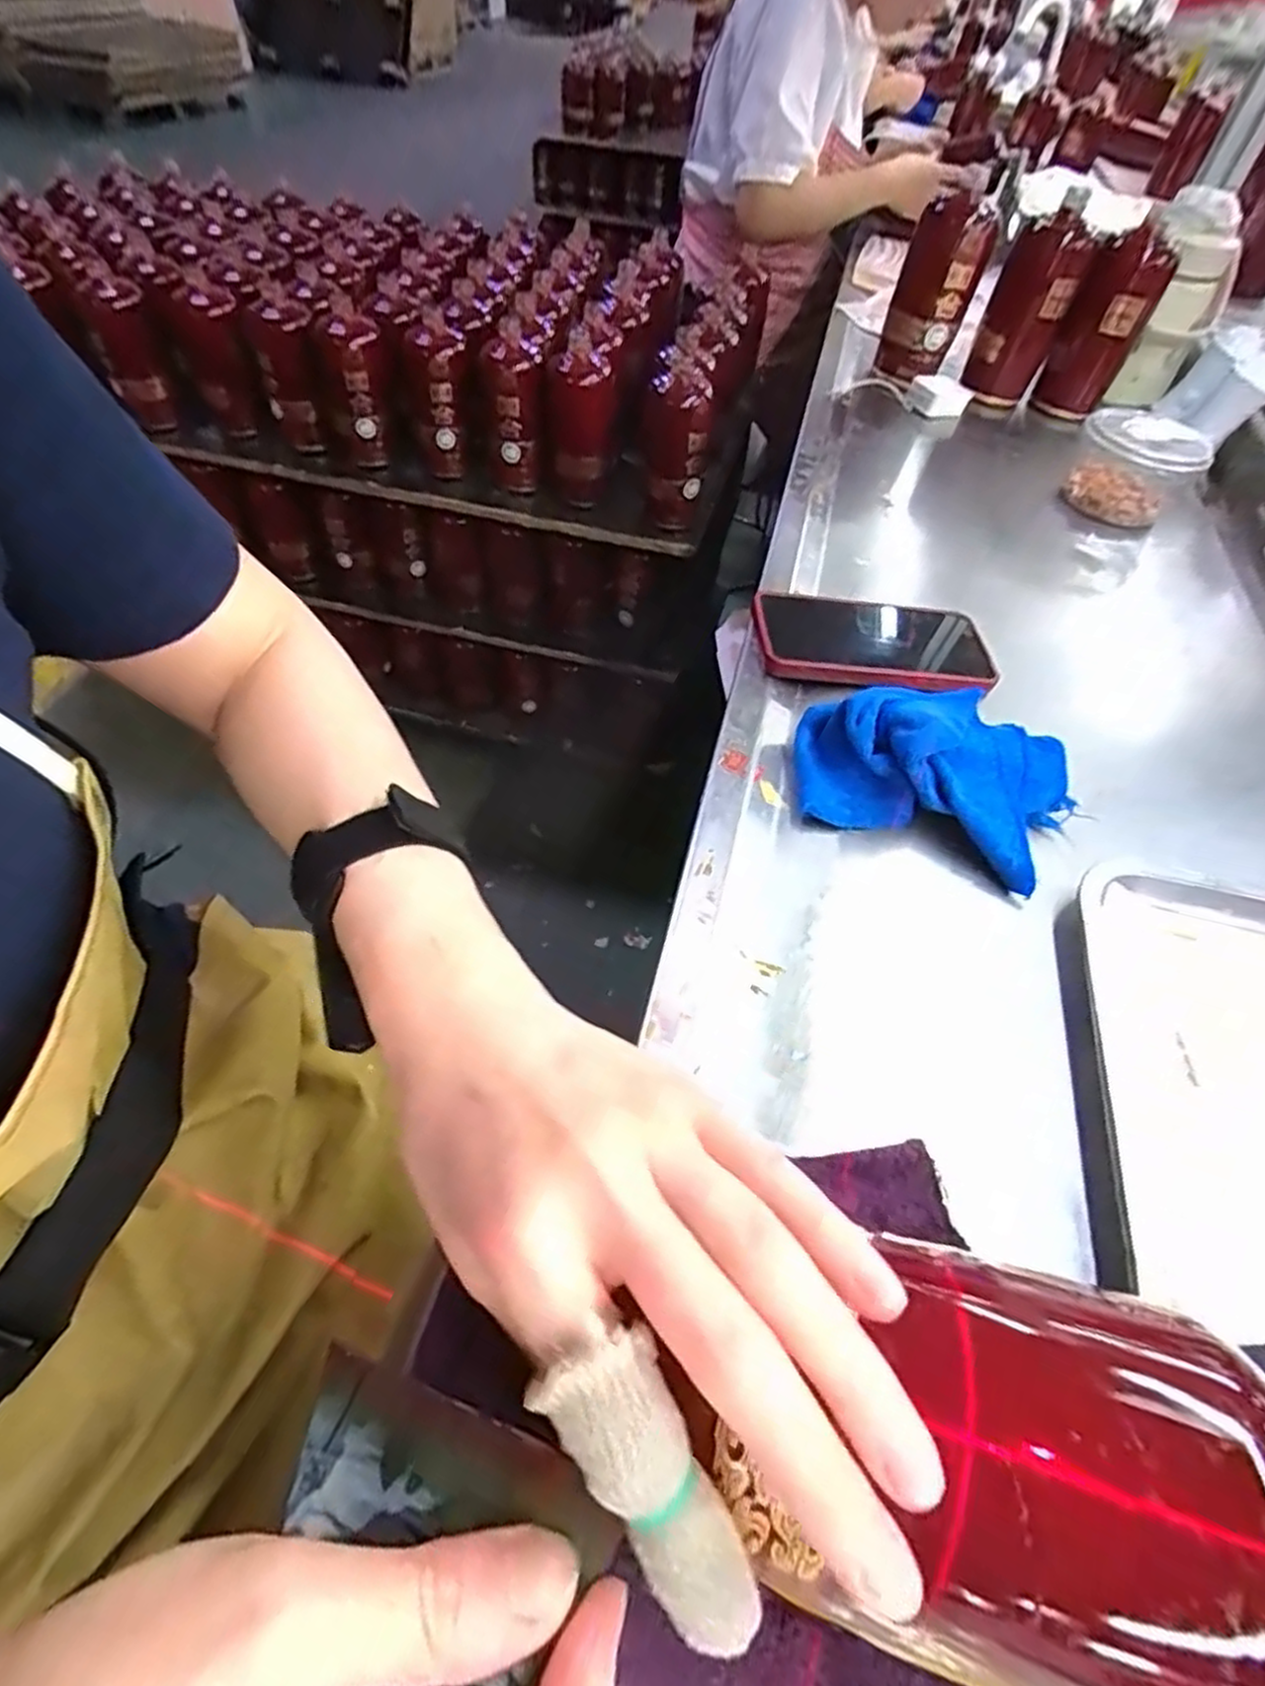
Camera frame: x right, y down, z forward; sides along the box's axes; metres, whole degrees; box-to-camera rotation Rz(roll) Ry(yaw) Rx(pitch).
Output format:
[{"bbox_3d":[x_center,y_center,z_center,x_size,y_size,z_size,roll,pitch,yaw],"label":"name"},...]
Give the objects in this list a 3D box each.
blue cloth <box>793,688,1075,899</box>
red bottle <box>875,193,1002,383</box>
[{"bbox_3d":[0.181,-0.052,0.432,0.164,0.051,0.119,21,53,11],"label":"blue cloth"},{"bbox_3d":[0.336,-0.608,0.827,0.087,0.172,0.096,15,52,7],"label":"red bottle"}]

